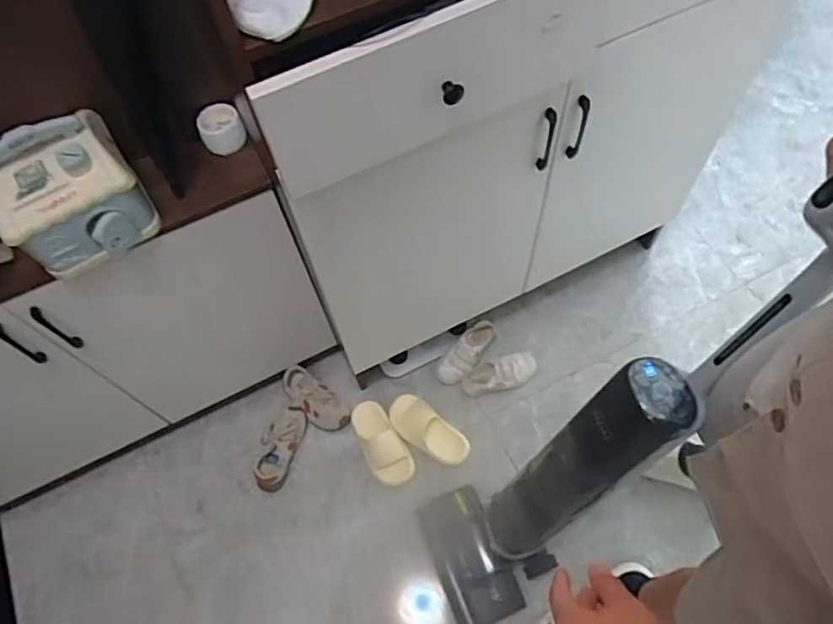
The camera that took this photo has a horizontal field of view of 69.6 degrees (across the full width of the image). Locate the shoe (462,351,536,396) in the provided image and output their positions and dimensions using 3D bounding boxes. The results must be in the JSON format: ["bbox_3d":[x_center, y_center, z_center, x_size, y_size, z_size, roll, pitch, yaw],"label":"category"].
[{"bbox_3d":[0.203,0.151,1.467,0.195,0.055,0.081,-13,64,-3],"label":"shoe"}]

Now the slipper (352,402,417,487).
[{"bbox_3d":[-0.085,0.309,1.428,0.108,0.054,0.218,-28,66,-11],"label":"slipper"}]

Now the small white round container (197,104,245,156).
[{"bbox_3d":[-0.323,-0.303,0.989,0.069,0.045,0.065,-1,64,2],"label":"small white round container"}]

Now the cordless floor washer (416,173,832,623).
[{"bbox_3d":[0.301,0.213,0.973,0.198,1.048,0.249,-17,60,-38],"label":"cordless floor washer"}]

